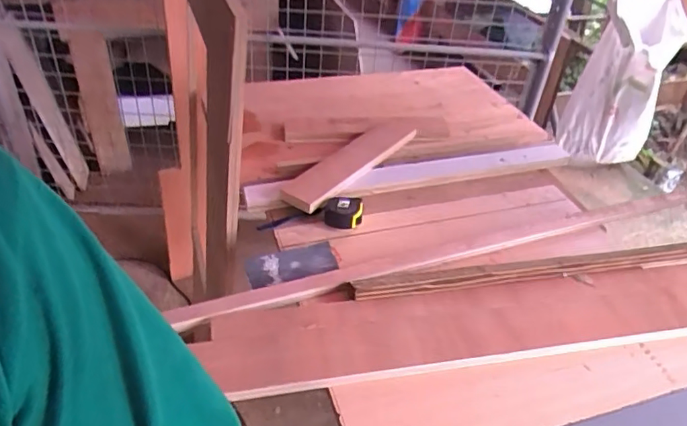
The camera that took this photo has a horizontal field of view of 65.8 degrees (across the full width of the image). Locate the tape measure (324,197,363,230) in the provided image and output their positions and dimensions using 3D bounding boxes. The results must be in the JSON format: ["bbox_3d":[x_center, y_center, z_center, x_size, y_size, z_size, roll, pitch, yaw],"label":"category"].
[{"bbox_3d":[0.001,-0.003,0.909,0.067,0.041,0.051,6,37,0],"label":"tape measure"}]

